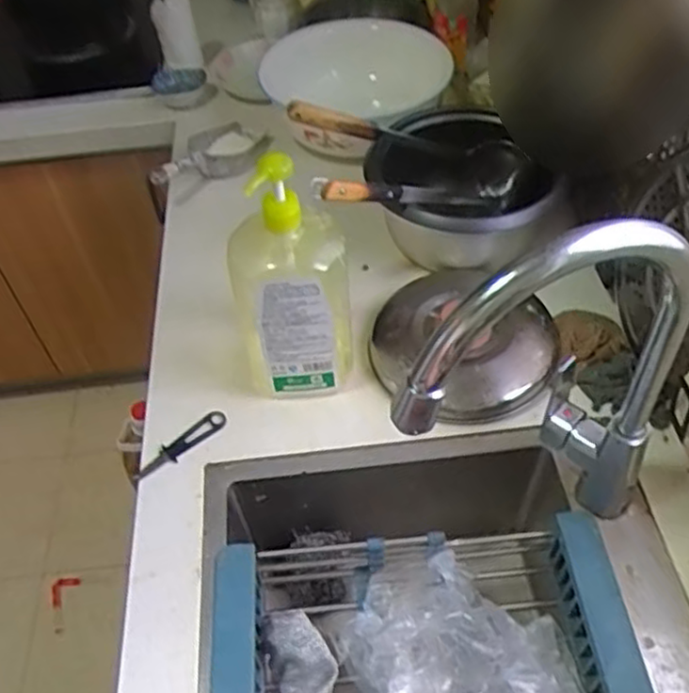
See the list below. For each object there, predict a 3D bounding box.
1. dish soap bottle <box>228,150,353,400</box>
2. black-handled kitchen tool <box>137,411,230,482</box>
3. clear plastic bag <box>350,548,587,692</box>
[{"bbox_3d":[-0.054,-0.058,0.725,0.112,0.299,0.071,-13,50,-7],"label":"dish soap bottle"},{"bbox_3d":[-0.181,0.108,0.778,0.116,0.009,0.024,-36,56,-25],"label":"black-handled kitchen tool"},{"bbox_3d":[0.112,0.295,0.658,0.199,0.084,0.209,-6,49,-1],"label":"clear plastic bag"}]

